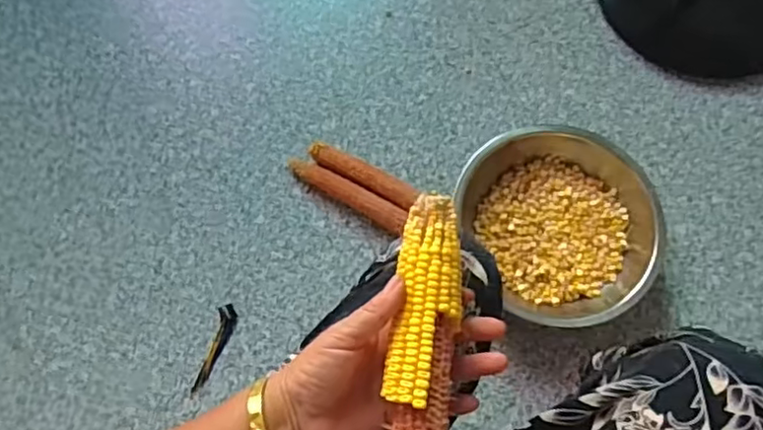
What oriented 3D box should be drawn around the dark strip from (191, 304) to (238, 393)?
[{"bbox_3d":[-0.221,0.178,0.845,0.029,0.007,0.117,12,69,4],"label":"dark strip"}]

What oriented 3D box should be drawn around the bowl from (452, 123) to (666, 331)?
[{"bbox_3d":[0.251,0.009,0.874,0.250,0.071,0.272,0,69,0],"label":"bowl"}]

